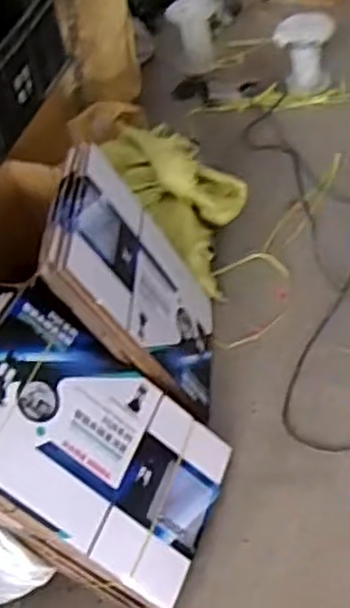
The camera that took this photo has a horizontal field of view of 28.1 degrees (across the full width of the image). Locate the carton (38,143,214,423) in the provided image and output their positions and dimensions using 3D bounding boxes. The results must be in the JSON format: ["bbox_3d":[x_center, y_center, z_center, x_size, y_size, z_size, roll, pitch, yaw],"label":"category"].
[{"bbox_3d":[-0.073,-0.044,1.670,0.068,0.625,0.441,-18,49,26],"label":"carton"}]

